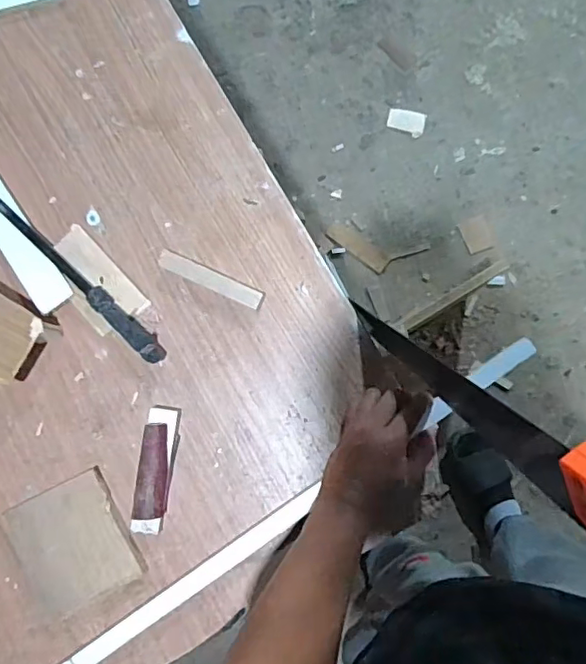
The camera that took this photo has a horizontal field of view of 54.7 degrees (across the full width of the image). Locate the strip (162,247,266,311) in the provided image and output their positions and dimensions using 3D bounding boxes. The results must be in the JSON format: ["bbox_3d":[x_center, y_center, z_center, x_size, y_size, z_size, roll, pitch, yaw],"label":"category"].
[{"bbox_3d":[-0.091,-0.058,0.628,0.127,0.013,0.023,25,90,7],"label":"strip"}]

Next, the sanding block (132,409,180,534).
[{"bbox_3d":[-0.147,0.149,0.608,0.034,0.033,0.133,8,85,5],"label":"sanding block"}]

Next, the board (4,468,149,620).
[{"bbox_3d":[-0.236,0.228,0.610,0.116,0.019,0.125,-27,85,4],"label":"board"}]

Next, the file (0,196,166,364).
[{"bbox_3d":[-0.254,-0.074,0.634,0.301,0.026,0.023,44,92,6],"label":"file"}]

